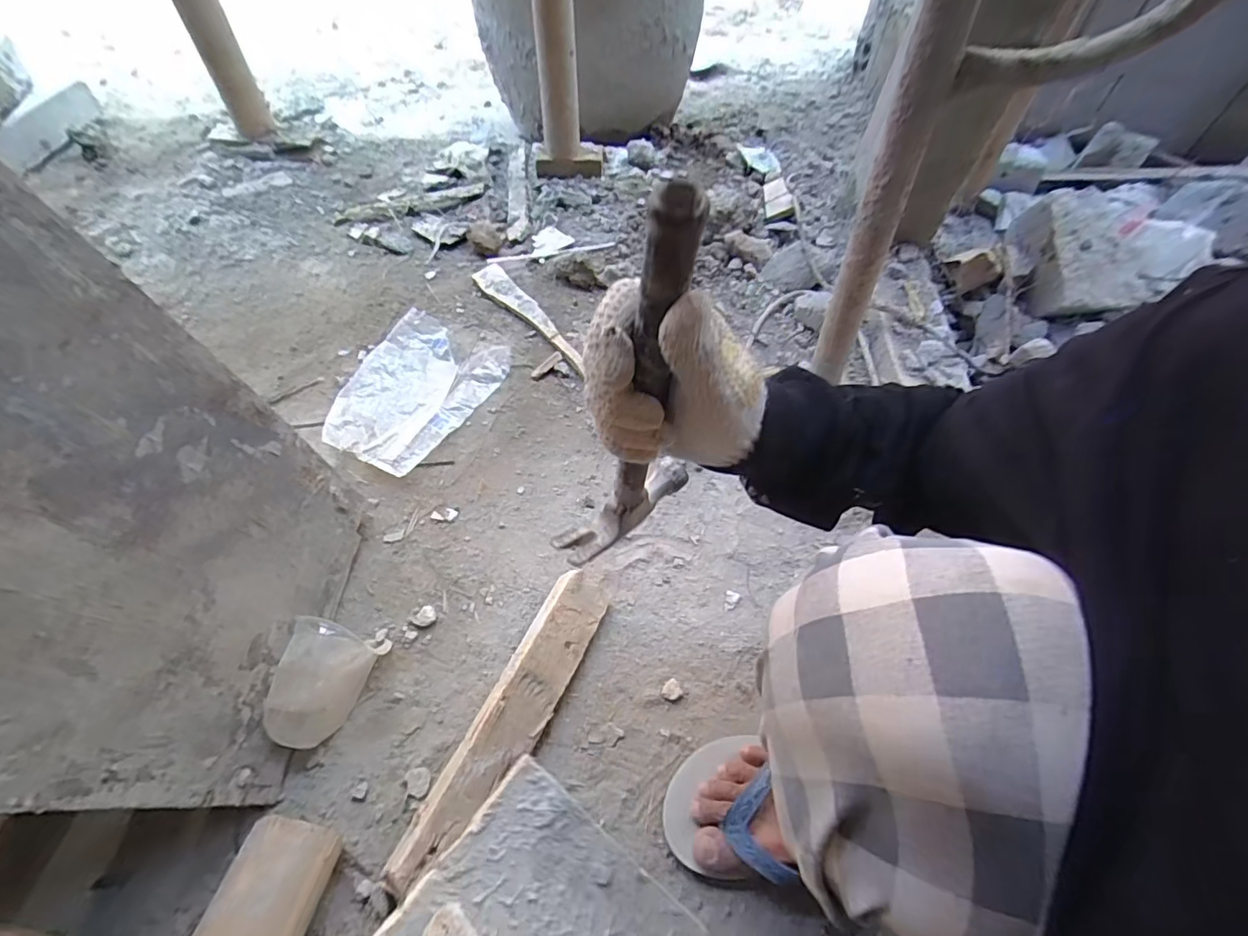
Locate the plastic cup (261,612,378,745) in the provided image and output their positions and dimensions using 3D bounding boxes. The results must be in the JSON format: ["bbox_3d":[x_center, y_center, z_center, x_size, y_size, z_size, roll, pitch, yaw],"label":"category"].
[{"bbox_3d":[-0.281,0.197,0.486,0.056,0.079,0.099,14,56,7],"label":"plastic cup"}]

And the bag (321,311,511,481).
[{"bbox_3d":[-0.290,-0.110,0.735,0.174,0.027,0.246,23,57,12],"label":"bag"}]

